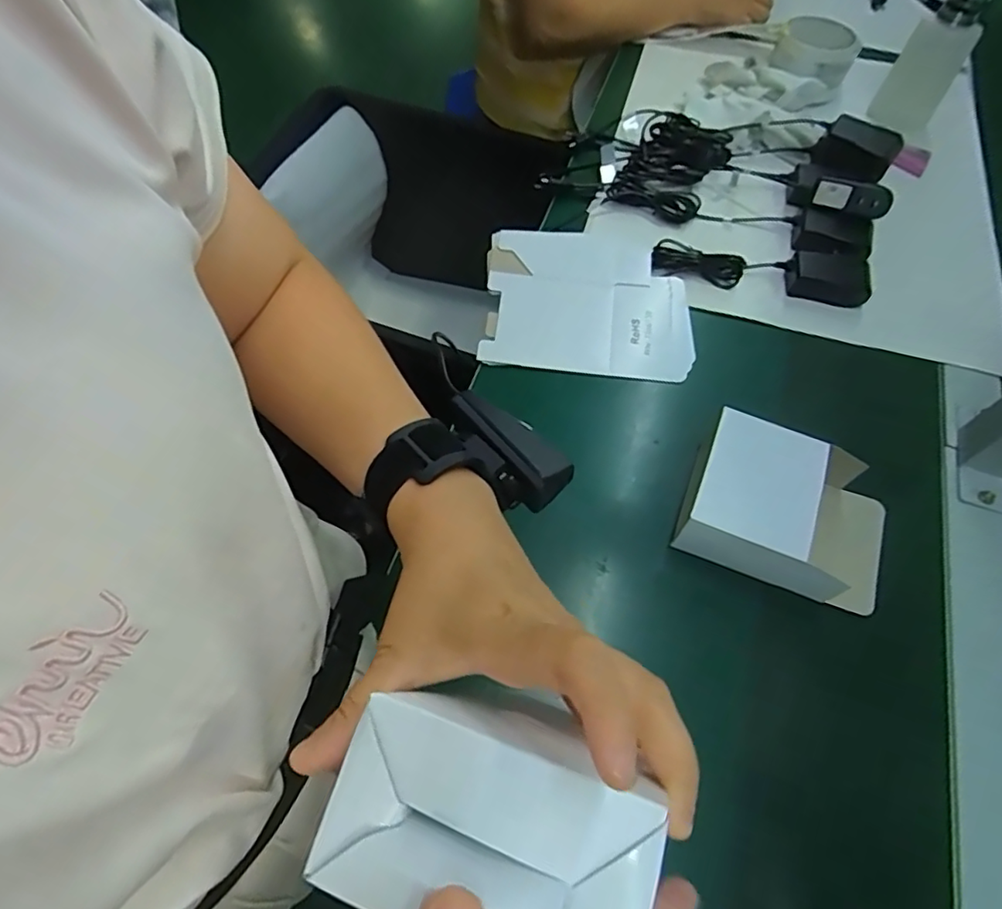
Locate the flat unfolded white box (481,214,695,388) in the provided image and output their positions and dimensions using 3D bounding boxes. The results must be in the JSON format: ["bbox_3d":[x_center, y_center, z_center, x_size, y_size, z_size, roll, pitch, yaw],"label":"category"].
[{"bbox_3d":[0.084,-0.158,0.566,0.192,0.014,0.181,5,65,2],"label":"flat unfolded white box"}]

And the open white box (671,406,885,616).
[{"bbox_3d":[0.217,0.043,0.441,0.157,0.069,0.107,22,65,10],"label":"open white box"}]

